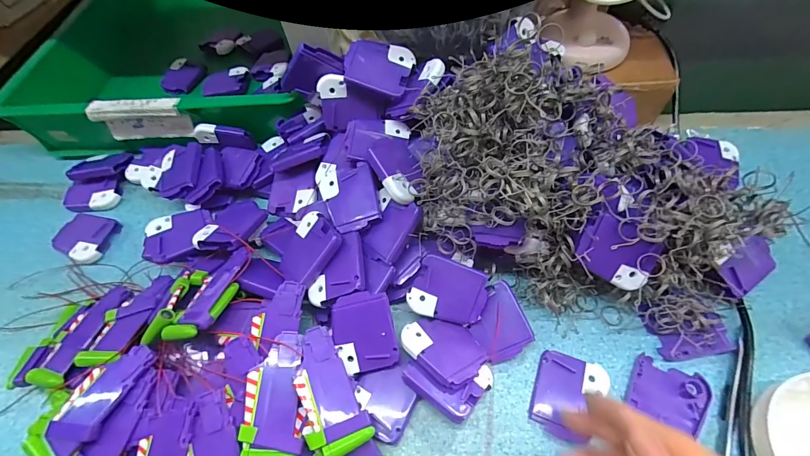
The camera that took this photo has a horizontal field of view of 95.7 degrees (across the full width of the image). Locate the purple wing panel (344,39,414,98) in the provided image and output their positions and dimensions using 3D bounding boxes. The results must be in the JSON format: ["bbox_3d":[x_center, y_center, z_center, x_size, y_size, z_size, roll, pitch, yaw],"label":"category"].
[{"bbox_3d":[-0.025,-0.152,0.345,0.060,0.004,0.048,17,83,-7],"label":"purple wing panel"}]

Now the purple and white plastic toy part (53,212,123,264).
[{"bbox_3d":[-0.345,0.008,0.396,0.057,0.011,0.052,19,62,15],"label":"purple and white plastic toy part"}]

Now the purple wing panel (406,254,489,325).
[{"bbox_3d":[0.037,0.054,0.312,0.061,0.004,0.049,18,86,9],"label":"purple wing panel"}]

